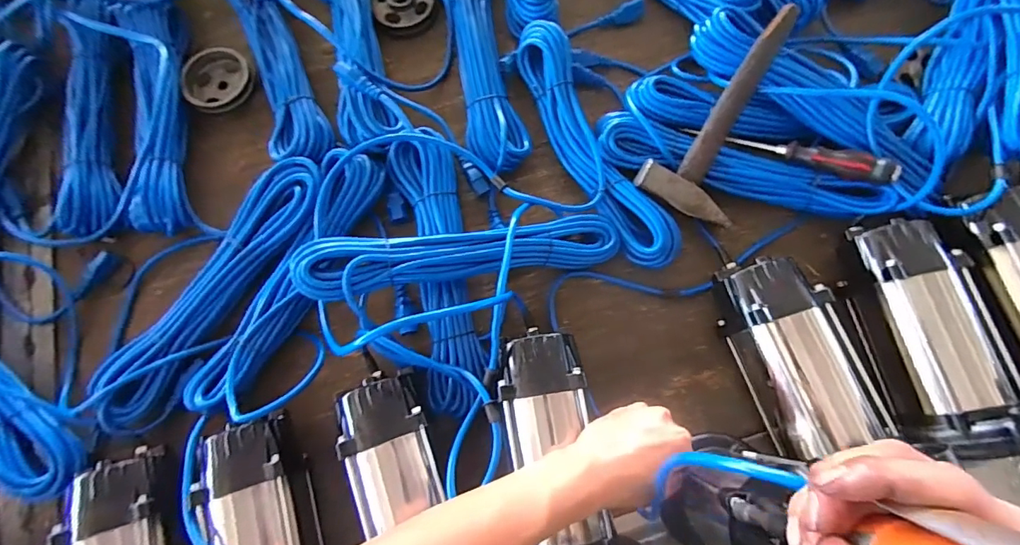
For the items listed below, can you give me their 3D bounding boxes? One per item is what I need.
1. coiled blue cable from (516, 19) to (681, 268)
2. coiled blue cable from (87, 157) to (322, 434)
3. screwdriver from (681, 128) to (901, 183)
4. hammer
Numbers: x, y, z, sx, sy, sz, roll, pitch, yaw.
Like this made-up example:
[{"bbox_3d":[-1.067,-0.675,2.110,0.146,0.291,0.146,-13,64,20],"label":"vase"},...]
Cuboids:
[{"bbox_3d":[0.095,-0.163,0.582,0.074,0.036,0.345,-23,76,-5],"label":"coiled blue cable"},{"bbox_3d":[-0.344,0.016,0.550,0.088,0.038,0.358,31,78,9],"label":"coiled blue cable"},{"bbox_3d":[0.321,-0.144,0.552,0.223,0.025,0.024,20,76,23],"label":"screwdriver"},{"bbox_3d":[0.251,-0.178,0.537,0.112,0.028,0.234,30,100,9],"label":"hammer"}]

